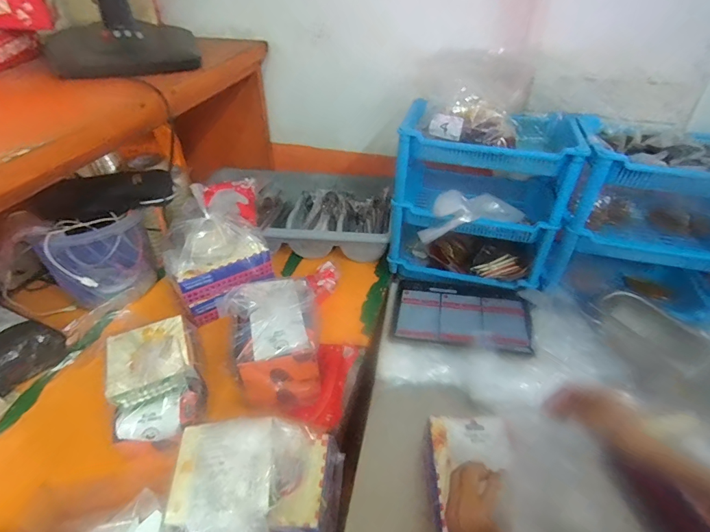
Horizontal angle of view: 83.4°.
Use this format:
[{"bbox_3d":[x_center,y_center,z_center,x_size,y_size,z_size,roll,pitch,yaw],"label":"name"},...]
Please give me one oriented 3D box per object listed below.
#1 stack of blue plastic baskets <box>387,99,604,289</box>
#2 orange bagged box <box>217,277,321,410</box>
[{"bbox_3d":[0.250,-0.128,0.793,0.325,0.304,0.224,12,40,14],"label":"stack of blue plastic baskets"},{"bbox_3d":[-0.119,0.116,0.647,0.123,0.145,0.189,-7,39,-10],"label":"orange bagged box"}]

